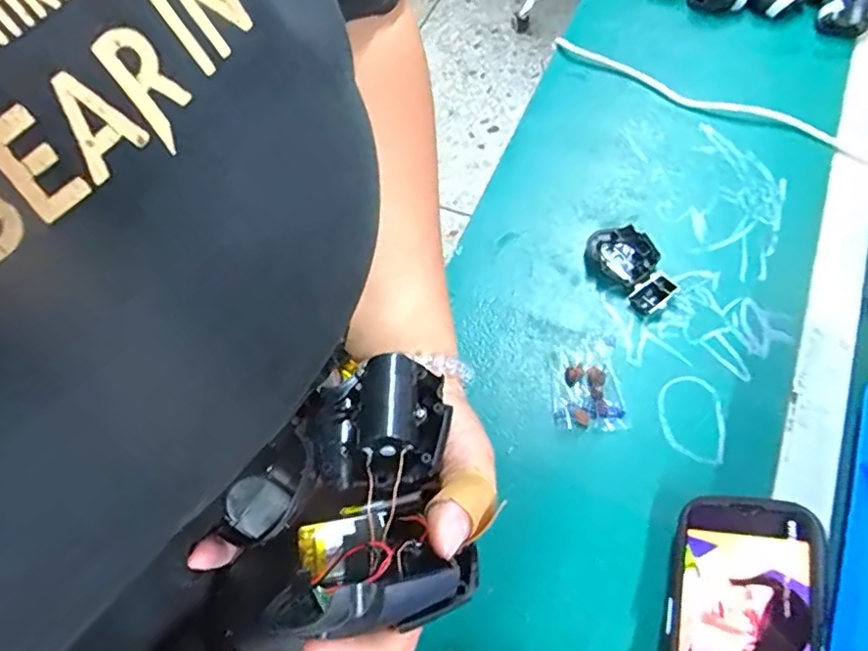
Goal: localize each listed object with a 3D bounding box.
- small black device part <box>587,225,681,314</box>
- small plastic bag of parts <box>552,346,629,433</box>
[{"bbox_3d":[0.176,-0.052,0.514,0.047,0.013,0.087,-21,62,-7],"label":"small black device part"},{"bbox_3d":[0.124,0.049,0.468,0.054,0.011,0.070,1,62,5],"label":"small plastic bag of parts"}]

